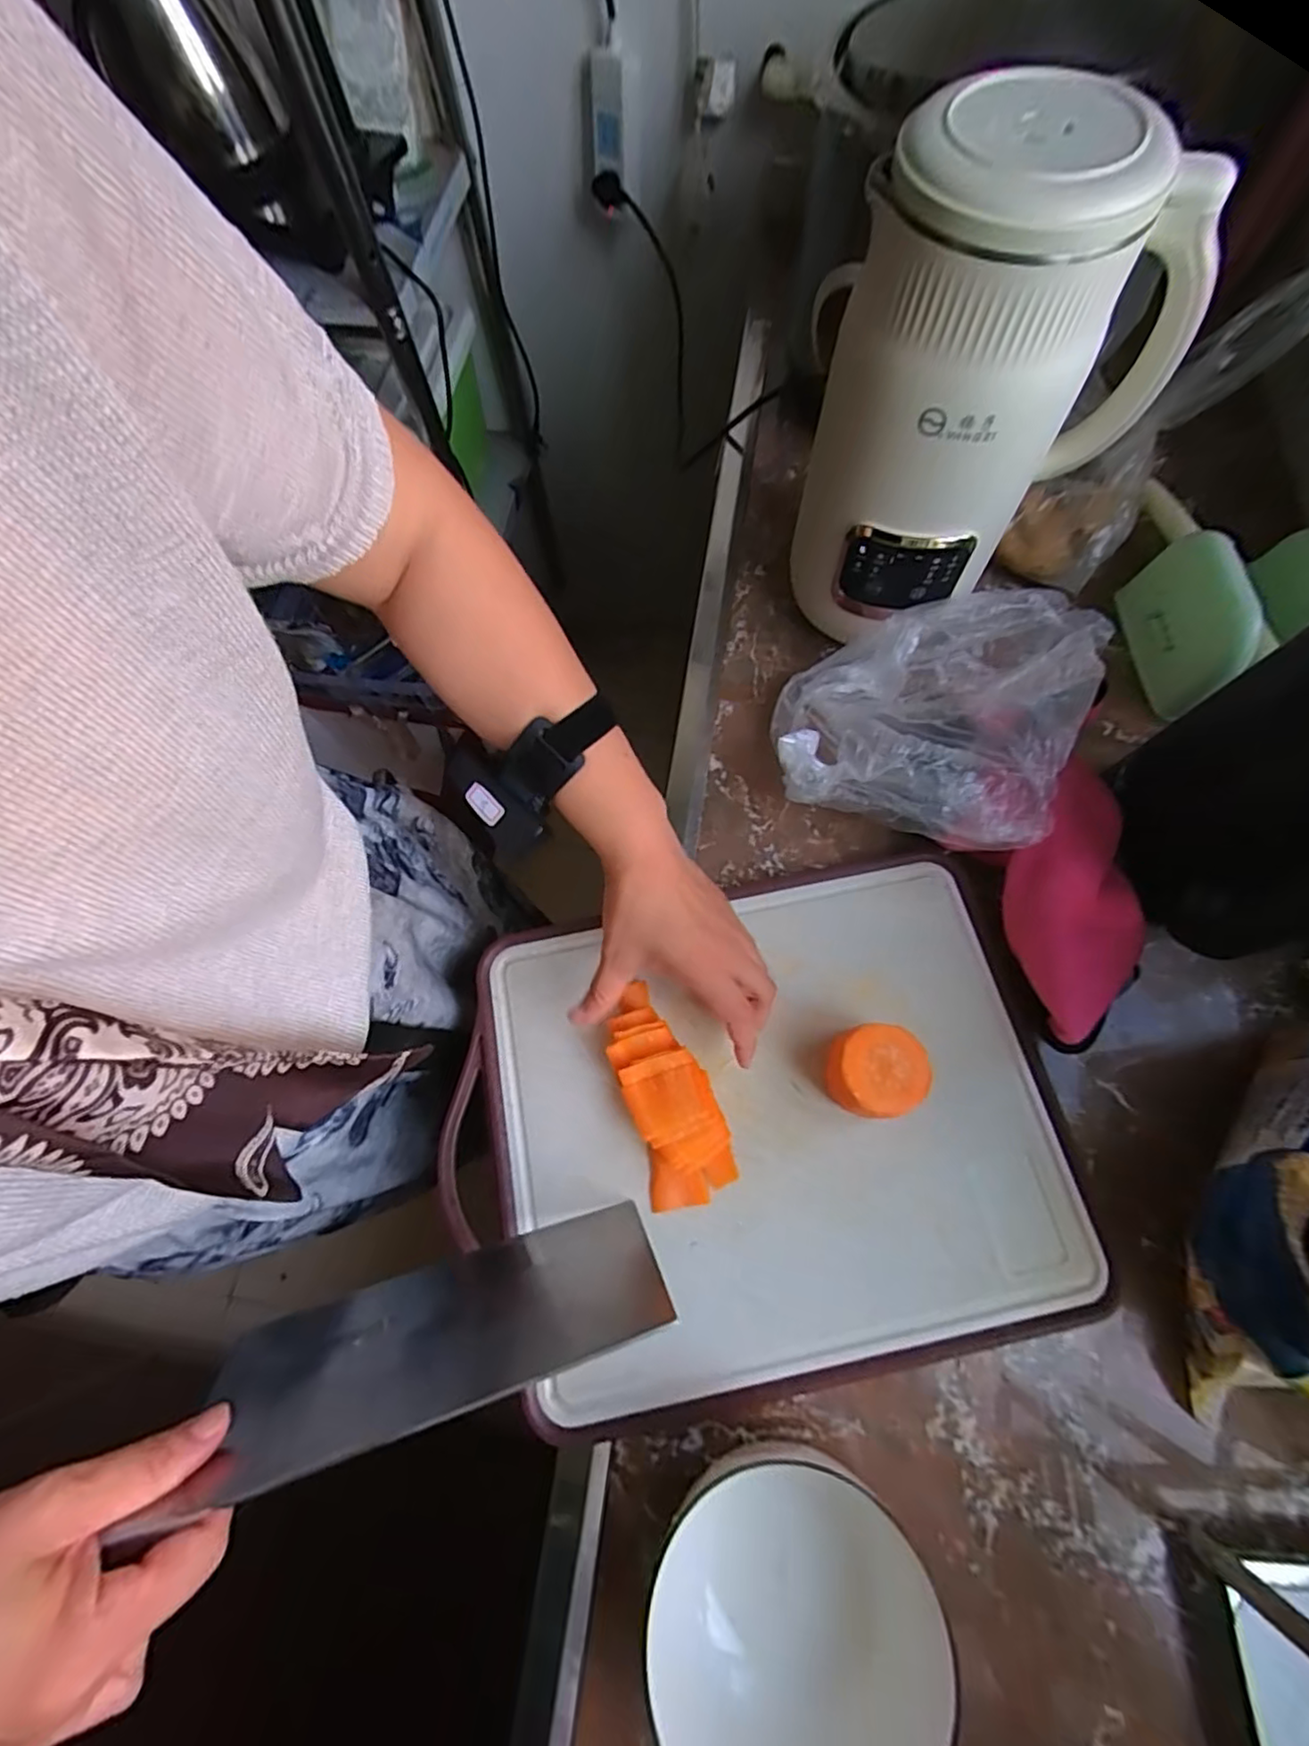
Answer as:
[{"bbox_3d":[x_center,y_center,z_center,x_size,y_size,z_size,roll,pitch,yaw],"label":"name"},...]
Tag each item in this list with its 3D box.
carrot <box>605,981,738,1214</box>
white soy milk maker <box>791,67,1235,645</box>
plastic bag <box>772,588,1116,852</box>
[{"bbox_3d":[0.008,0.141,0.407,0.055,0.031,0.135,-17,70,-4],"label":"carrot"},{"bbox_3d":[0.199,-0.288,0.410,0.163,0.253,0.147,35,75,14],"label":"white soy milk maker"},{"bbox_3d":[0.201,-0.125,0.476,0.194,0.107,0.208,21,72,10],"label":"plastic bag"}]

